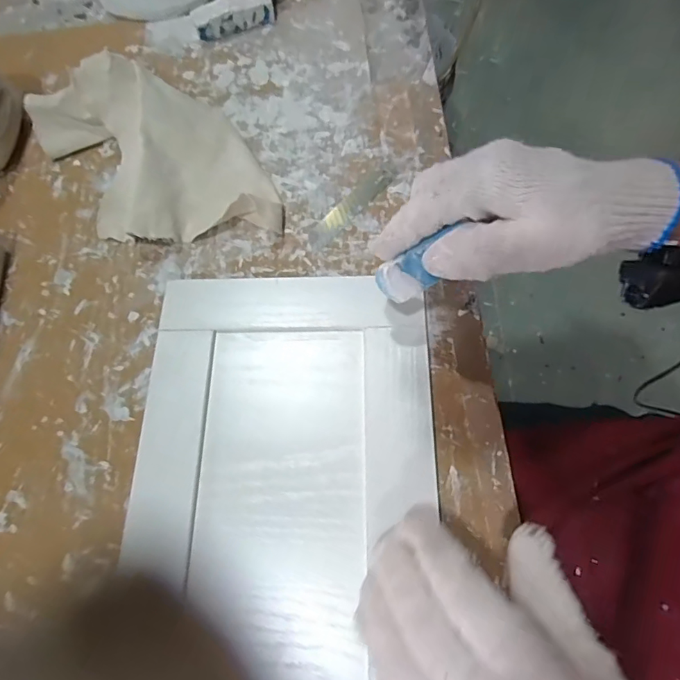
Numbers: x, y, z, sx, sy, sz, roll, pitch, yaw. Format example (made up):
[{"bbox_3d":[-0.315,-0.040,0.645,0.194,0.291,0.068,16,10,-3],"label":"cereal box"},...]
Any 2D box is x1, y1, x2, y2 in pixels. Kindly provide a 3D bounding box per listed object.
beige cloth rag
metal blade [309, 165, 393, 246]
[{"bbox_3d":[-0.147,-0.148,0.370,0.130,0.042,0.218,-34,69,-11],"label":"beige cloth rag"},{"bbox_3d":[0.009,-0.104,0.362,0.087,0.004,0.019,-42,71,-14],"label":"metal blade"}]

